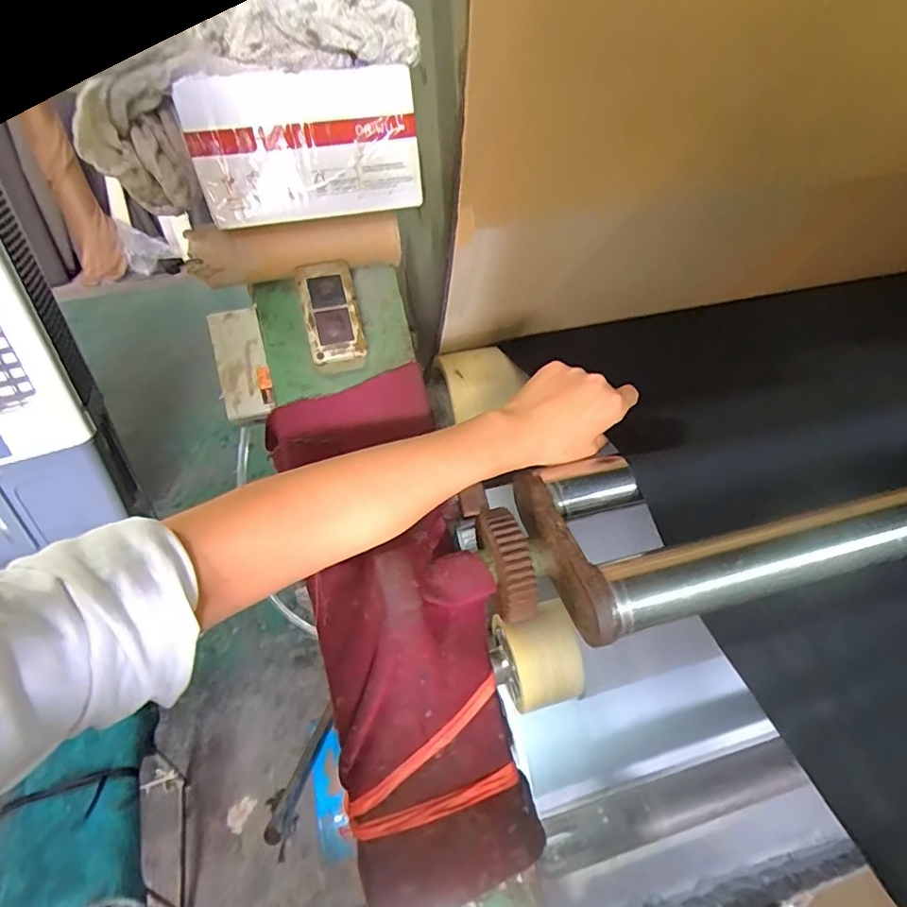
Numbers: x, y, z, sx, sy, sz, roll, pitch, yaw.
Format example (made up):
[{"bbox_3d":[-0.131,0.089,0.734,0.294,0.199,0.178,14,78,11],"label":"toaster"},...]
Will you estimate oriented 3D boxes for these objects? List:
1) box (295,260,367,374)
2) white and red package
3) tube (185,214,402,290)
[{"bbox_3d":[-0.094,-0.107,0.405,0.039,0.080,0.033,-12,-4,-10],"label":"box"},{"bbox_3d":[-0.100,-0.210,0.362,0.150,0.082,0.030,-12,37,-10],"label":"white and red package"},{"bbox_3d":[-0.119,-0.155,0.404,0.155,0.046,0.031,-11,37,-8],"label":"tube"}]

